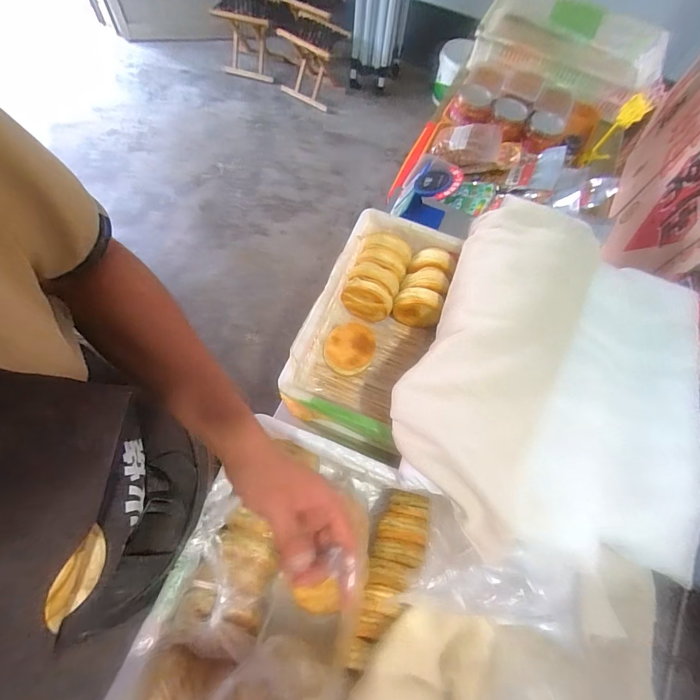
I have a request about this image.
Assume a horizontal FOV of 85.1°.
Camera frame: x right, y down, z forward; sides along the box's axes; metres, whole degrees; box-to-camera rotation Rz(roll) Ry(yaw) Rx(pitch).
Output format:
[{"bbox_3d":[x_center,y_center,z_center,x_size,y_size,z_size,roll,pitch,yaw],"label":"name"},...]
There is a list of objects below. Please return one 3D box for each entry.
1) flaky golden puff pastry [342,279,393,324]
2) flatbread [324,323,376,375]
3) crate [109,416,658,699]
[{"bbox_3d":[0.035,-0.097,0.732,0.097,0.092,0.037,23,67,5],"label":"flaky golden puff pastry"},{"bbox_3d":[0.001,-0.004,0.715,0.089,0.030,0.095,2,67,-4],"label":"flatbread"},{"bbox_3d":[0.064,0.366,0.447,0.580,0.131,0.388,23,67,5],"label":"crate"}]

